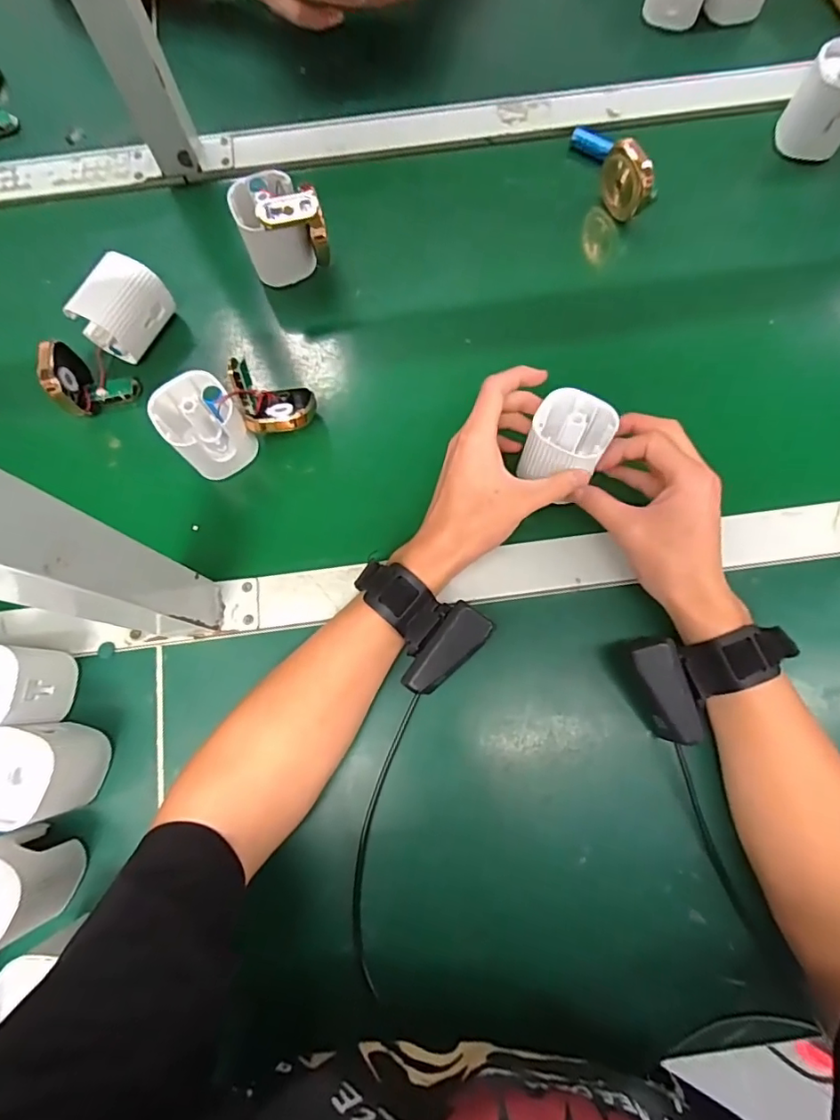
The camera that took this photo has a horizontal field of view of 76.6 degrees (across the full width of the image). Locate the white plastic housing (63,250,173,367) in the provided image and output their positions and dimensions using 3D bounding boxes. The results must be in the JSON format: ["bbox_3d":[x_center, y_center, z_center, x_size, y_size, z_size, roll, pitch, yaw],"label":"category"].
[{"bbox_3d":[-0.246,-0.208,0.442,0.045,0.053,0.066,29,78,8],"label":"white plastic housing"}]

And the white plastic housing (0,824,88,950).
[{"bbox_3d":[-0.252,0.201,0.329,0.058,0.067,0.058,16,76,5],"label":"white plastic housing"}]

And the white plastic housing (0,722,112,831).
[{"bbox_3d":[-0.245,0.134,0.344,0.055,0.070,0.054,8,76,3],"label":"white plastic housing"}]

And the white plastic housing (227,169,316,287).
[{"bbox_3d":[-0.124,-0.281,0.452,0.051,0.063,0.059,-21,76,-4],"label":"white plastic housing"}]

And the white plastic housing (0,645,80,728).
[{"bbox_3d":[-0.277,0.086,0.360,0.068,0.064,0.055,-2,75,0],"label":"white plastic housing"}]

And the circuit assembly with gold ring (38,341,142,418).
[{"bbox_3d":[-0.273,-0.148,0.429,0.044,0.059,0.055,36,79,10],"label":"circuit assembly with gold ring"}]

